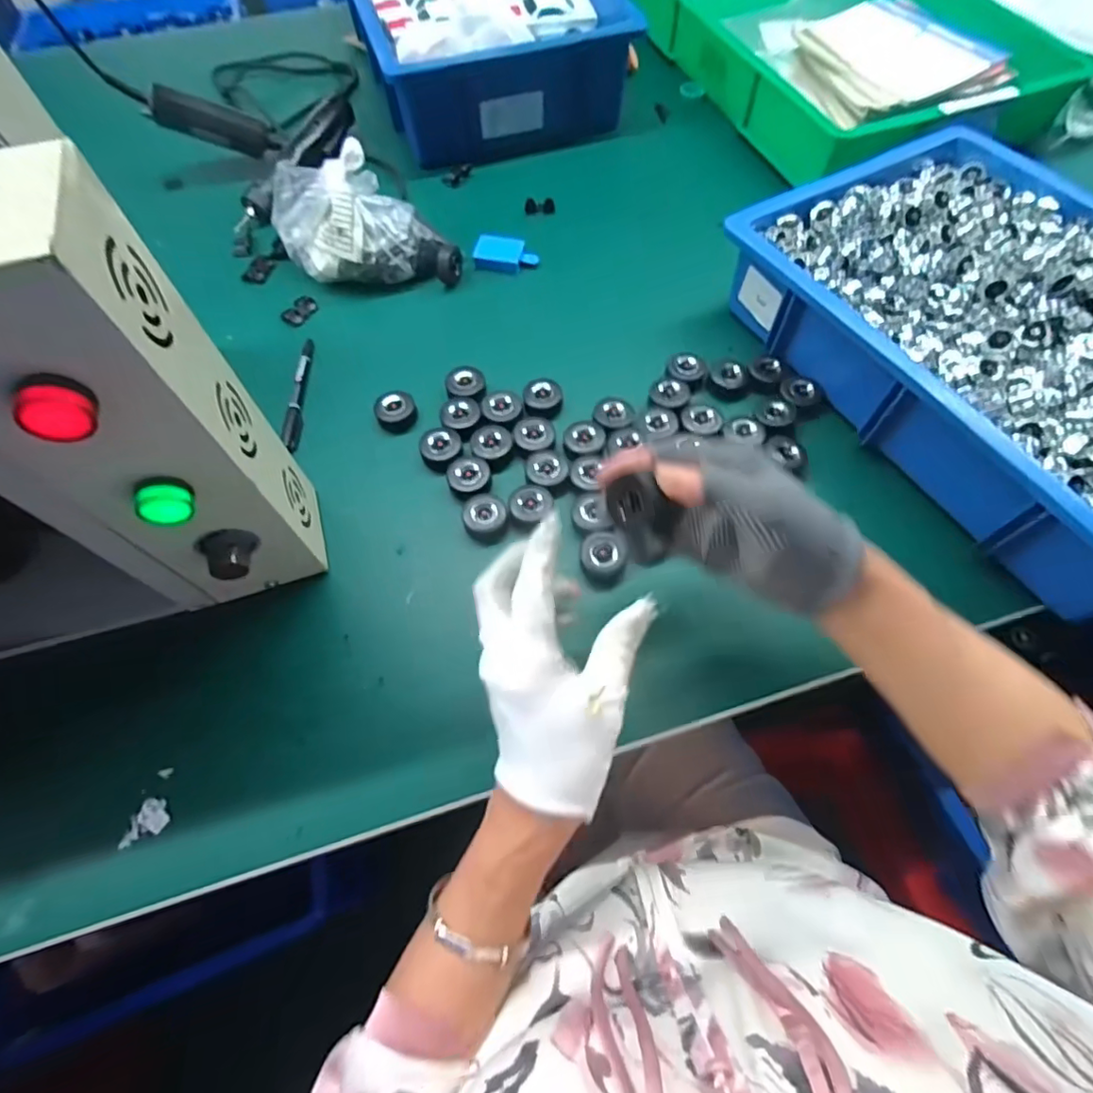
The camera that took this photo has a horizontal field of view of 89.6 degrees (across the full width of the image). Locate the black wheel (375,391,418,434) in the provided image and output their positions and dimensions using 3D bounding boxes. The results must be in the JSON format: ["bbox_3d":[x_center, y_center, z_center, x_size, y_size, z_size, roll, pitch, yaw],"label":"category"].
[{"bbox_3d":[-0.140,-0.126,0.516,0.037,0.021,0.035,0,65,1],"label":"black wheel"}]

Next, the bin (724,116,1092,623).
[{"bbox_3d":[0.402,-0.190,0.483,0.306,0.097,0.457,-28,68,-11],"label":"bin"}]

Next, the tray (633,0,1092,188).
[{"bbox_3d":[0.398,-0.705,0.746,0.393,0.100,0.536,-22,67,-9],"label":"tray"}]

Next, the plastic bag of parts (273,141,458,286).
[{"bbox_3d":[-0.192,-0.340,0.578,0.191,0.092,0.092,-3,65,-1],"label":"plastic bag of parts"}]

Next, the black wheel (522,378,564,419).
[{"bbox_3d":[-0.003,-0.140,0.520,0.036,0.019,0.033,0,65,1],"label":"black wheel"}]

